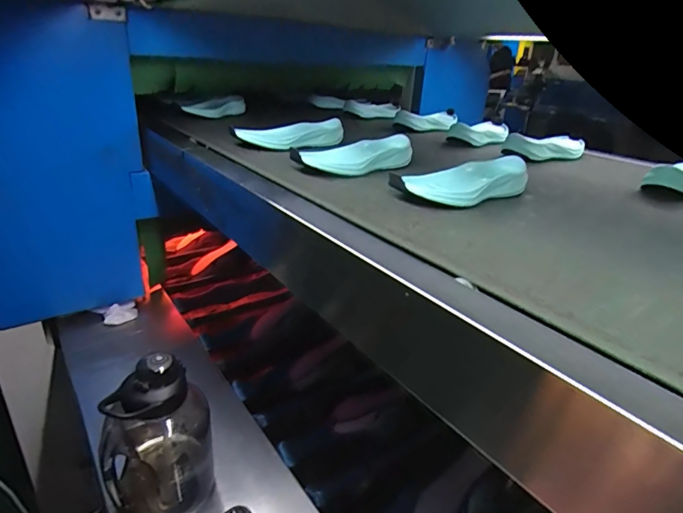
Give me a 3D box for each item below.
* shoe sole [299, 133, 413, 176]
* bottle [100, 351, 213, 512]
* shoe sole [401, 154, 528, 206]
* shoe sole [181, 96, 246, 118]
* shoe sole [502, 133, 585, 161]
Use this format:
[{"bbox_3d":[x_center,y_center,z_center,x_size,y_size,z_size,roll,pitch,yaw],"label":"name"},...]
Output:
[{"bbox_3d":[0.026,-0.160,0.708,0.204,0.045,0.066,-13,29,-33],"label":"shoe sole"},{"bbox_3d":[-0.244,0.231,0.591,0.130,0.210,0.117,-8,27,-24],"label":"bottle"},{"bbox_3d":[0.165,-0.102,0.604,0.206,0.045,0.079,-14,30,-35],"label":"shoe sole"},{"bbox_3d":[-0.315,-0.371,1.122,0.031,0.048,0.204,18,28,28],"label":"shoe sole"},{"bbox_3d":[0.419,-0.222,0.900,0.215,0.041,0.069,-12,29,-32],"label":"shoe sole"}]

